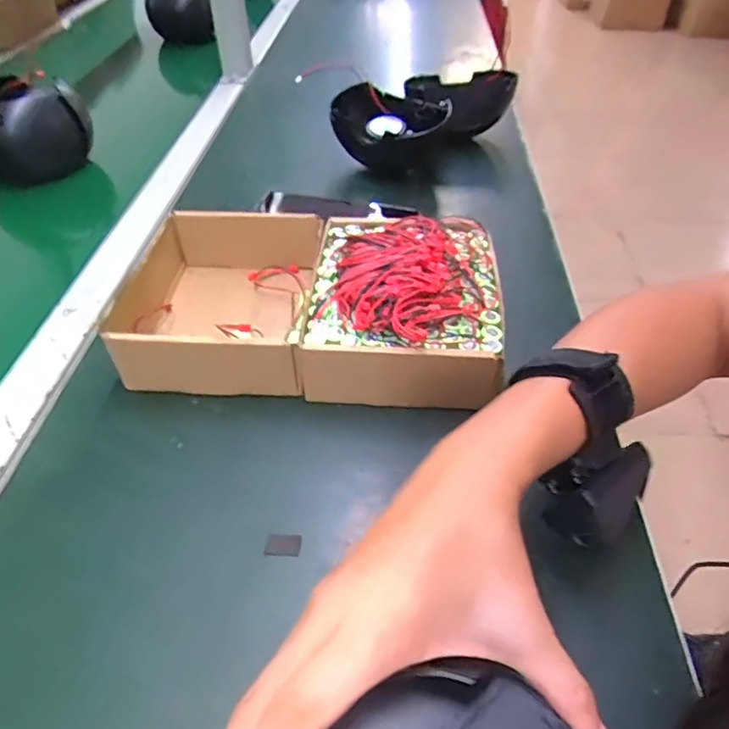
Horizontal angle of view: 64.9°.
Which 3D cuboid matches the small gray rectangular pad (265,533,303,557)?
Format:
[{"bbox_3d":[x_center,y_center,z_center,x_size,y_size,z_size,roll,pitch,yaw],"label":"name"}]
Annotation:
[{"bbox_3d":[-0.047,0.104,0.333,0.020,0.004,0.012,3,45,3],"label":"small gray rectangular pad"}]

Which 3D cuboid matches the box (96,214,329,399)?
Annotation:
[{"bbox_3d":[-0.108,-0.054,0.453,0.134,0.051,0.167,4,45,4],"label":"box"}]

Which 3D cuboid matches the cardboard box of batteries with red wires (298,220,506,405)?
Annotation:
[{"bbox_3d":[0.029,-0.051,0.440,0.142,0.069,0.164,3,45,3],"label":"cardboard box of batteries with red wires"}]

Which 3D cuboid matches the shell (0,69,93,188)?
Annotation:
[{"bbox_3d":[-0.389,-0.265,0.650,0.096,0.102,0.108,25,50,23],"label":"shell"}]

